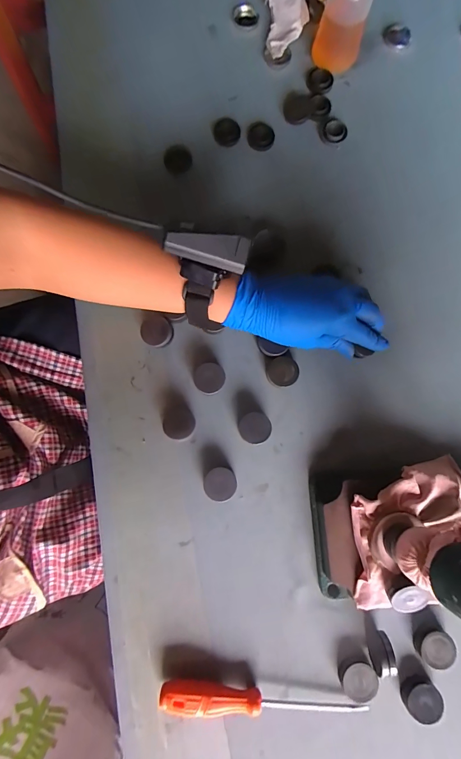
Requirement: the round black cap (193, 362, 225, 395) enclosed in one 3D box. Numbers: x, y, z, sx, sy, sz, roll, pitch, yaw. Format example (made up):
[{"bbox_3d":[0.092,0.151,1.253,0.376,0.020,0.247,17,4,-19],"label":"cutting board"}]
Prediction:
[{"bbox_3d":[-0.022,0.000,0.357,0.032,0.019,0.030,0,80,0],"label":"round black cap"}]

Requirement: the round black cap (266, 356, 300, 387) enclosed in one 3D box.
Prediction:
[{"bbox_3d":[0.055,-0.007,0.360,0.032,0.014,0.030,0,80,0],"label":"round black cap"}]

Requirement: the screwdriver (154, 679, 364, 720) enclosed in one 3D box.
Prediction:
[{"bbox_3d":[0.030,0.295,0.306,0.184,0.020,0.021,7,80,1],"label":"screwdriver"}]

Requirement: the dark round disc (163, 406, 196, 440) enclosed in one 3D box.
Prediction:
[{"bbox_3d":[-0.051,0.045,0.347,0.030,0.024,0.032,0,80,0],"label":"dark round disc"}]

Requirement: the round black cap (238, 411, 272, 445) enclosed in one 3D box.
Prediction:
[{"bbox_3d":[0.025,0.050,0.348,0.032,0.019,0.031,0,80,0],"label":"round black cap"}]

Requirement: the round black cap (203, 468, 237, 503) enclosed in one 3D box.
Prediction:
[{"bbox_3d":[-0.010,0.105,0.340,0.032,0.019,0.031,0,80,0],"label":"round black cap"}]

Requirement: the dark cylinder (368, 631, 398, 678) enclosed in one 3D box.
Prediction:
[{"bbox_3d":[0.136,0.248,0.308,0.020,0.023,0.029,-5,80,-1],"label":"dark cylinder"}]

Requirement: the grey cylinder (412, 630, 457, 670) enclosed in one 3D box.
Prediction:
[{"bbox_3d":[0.194,0.254,0.321,0.033,0.017,0.030,0,80,0],"label":"grey cylinder"}]

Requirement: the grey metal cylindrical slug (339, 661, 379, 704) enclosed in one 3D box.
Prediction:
[{"bbox_3d":[0.119,0.279,0.312,0.032,0.011,0.034,0,80,0],"label":"grey metal cylindrical slug"}]

